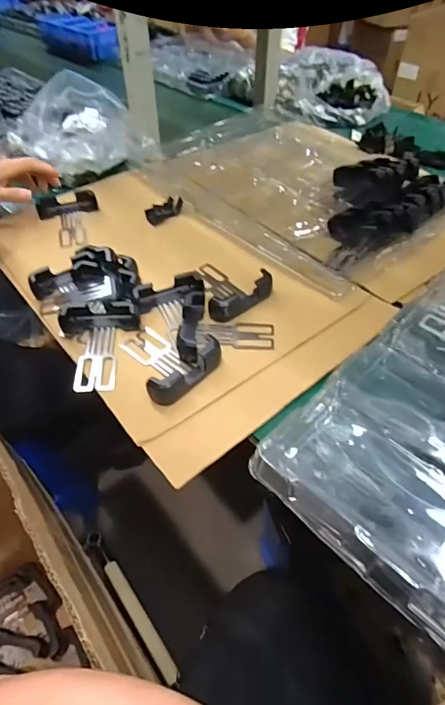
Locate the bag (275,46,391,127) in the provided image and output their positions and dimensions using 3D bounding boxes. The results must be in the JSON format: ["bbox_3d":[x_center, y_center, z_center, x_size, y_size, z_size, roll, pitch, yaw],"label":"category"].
[{"bbox_3d":[0.273,-0.651,1.022,0.269,0.111,0.195,12,50,12],"label":"bag"}]

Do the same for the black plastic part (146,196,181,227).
[{"bbox_3d":[-0.099,-0.239,0.704,0.065,0.016,0.042,-31,54,-24],"label":"black plastic part"}]

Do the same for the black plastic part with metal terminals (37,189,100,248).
[{"bbox_3d":[-0.253,-0.220,0.700,0.096,0.032,0.115,-12,49,-9],"label":"black plastic part with metal terminals"}]

